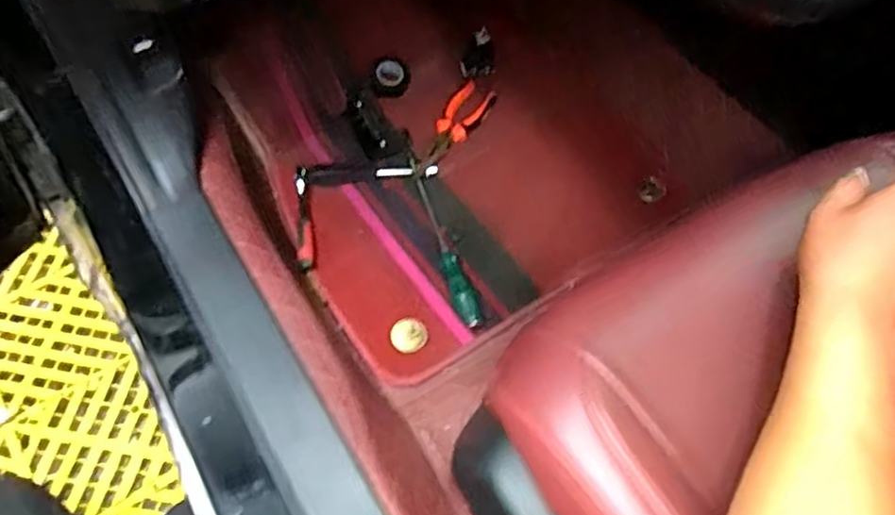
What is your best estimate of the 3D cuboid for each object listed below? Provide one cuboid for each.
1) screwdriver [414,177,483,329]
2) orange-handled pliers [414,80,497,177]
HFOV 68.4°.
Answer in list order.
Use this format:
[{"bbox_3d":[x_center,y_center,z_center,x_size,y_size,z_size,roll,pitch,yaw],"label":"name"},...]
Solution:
[{"bbox_3d":[0.001,-0.014,0.801,0.033,0.030,0.219,-11,61,-9],"label":"screwdriver"},{"bbox_3d":[0.005,-0.170,0.882,0.053,0.025,0.155,29,62,14],"label":"orange-handled pliers"}]

